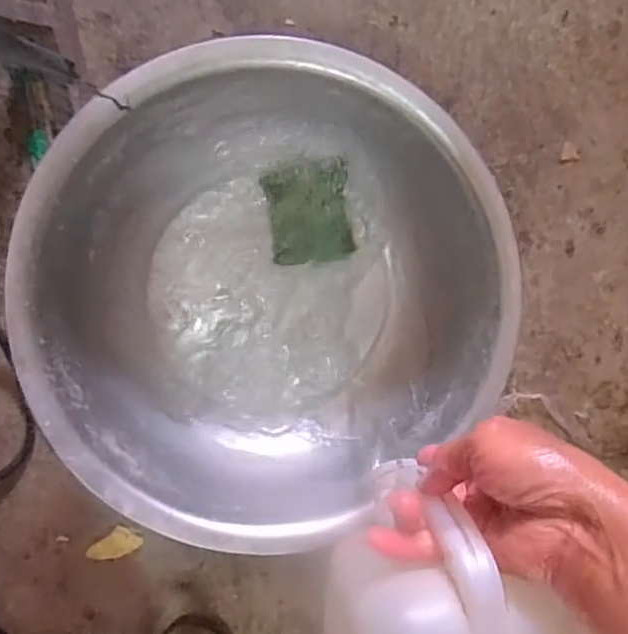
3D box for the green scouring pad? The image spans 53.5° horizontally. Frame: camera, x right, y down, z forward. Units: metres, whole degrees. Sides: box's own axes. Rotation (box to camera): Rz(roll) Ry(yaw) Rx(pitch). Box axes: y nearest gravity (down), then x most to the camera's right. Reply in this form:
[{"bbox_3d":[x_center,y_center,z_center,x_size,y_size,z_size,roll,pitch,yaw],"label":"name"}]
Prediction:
[{"bbox_3d":[-0.004,-0.096,0.569,0.074,0.012,0.090,-10,108,-5],"label":"green scouring pad"}]

